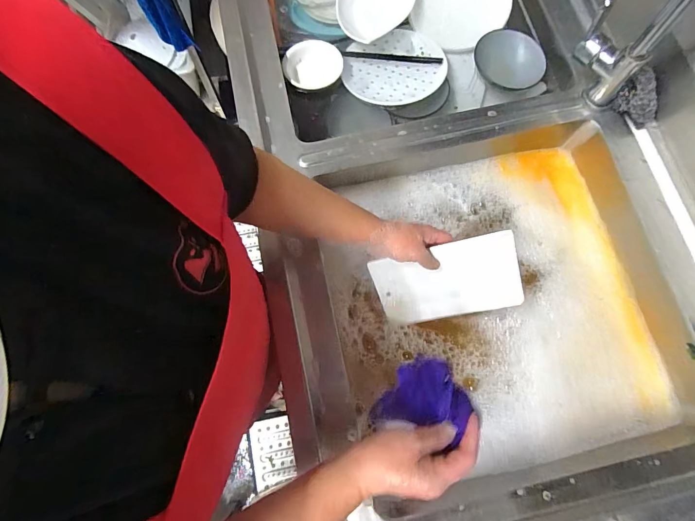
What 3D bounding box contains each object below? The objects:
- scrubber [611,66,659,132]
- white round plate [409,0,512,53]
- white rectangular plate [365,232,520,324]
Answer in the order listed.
[{"bbox_3d":[0.465,-0.251,0.571,0.034,0.063,0.075,-24,77,-7],"label":"scrubber"},{"bbox_3d":[0.238,-0.531,0.750,0.186,0.160,0.017,13,40,8],"label":"white round plate"},{"bbox_3d":[0.153,0.034,0.570,0.216,0.013,0.133,-13,117,18],"label":"white rectangular plate"}]

